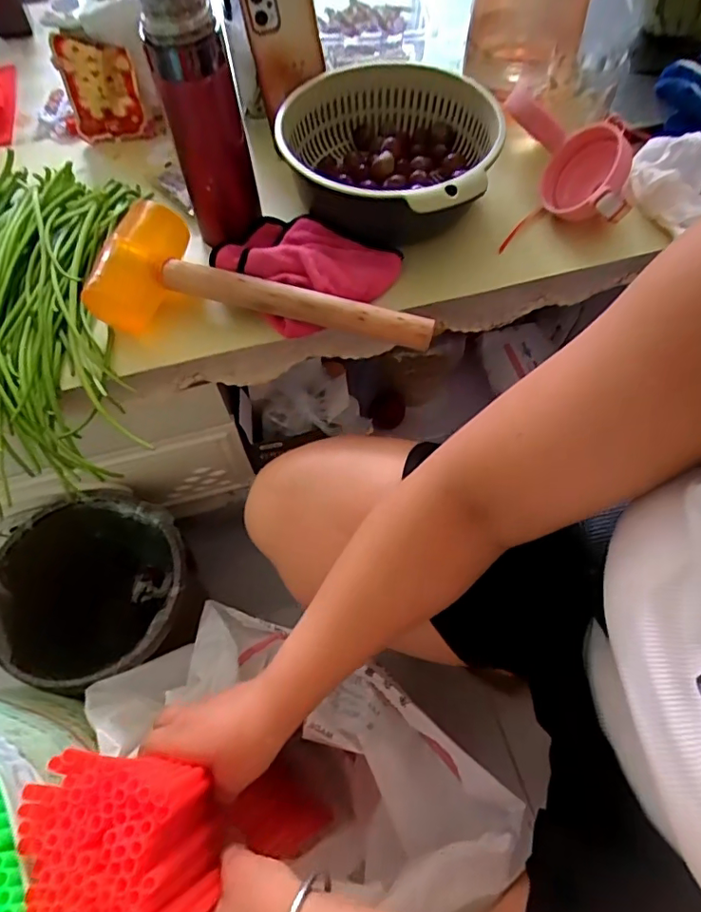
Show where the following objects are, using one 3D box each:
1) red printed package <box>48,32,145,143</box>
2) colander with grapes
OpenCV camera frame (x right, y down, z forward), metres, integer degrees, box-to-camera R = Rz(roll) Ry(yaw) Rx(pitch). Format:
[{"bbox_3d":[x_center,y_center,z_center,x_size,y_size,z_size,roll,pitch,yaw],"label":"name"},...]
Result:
[{"bbox_3d":[-0.297,-0.432,0.629,0.089,0.097,0.029,1,46,-4],"label":"red printed package"},{"bbox_3d":[0.041,-0.338,0.584,0.237,0.083,0.260,-1,62,1],"label":"colander with grapes"}]

